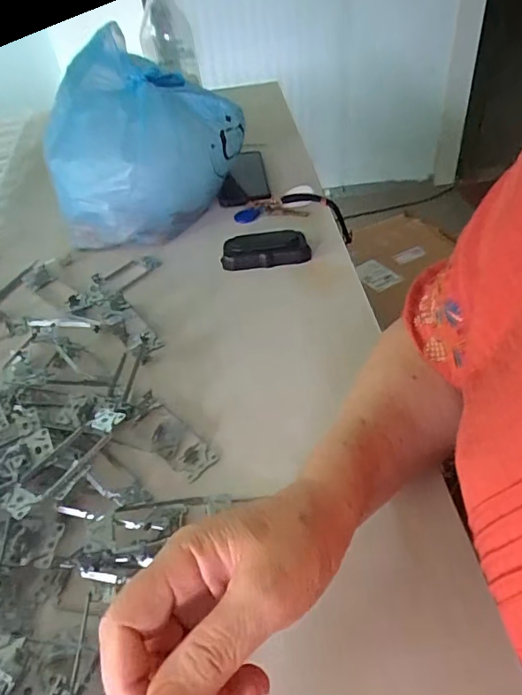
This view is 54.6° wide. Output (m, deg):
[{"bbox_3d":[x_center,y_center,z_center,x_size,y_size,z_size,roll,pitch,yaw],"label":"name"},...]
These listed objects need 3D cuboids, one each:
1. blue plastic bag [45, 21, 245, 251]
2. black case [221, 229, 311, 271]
[{"bbox_3d":[-0.177,-0.287,0.709,0.202,0.200,0.265,31,55,33],"label":"blue plastic bag"},{"bbox_3d":[0.005,-0.123,0.636,0.107,0.026,0.053,-9,43,-2],"label":"black case"}]

